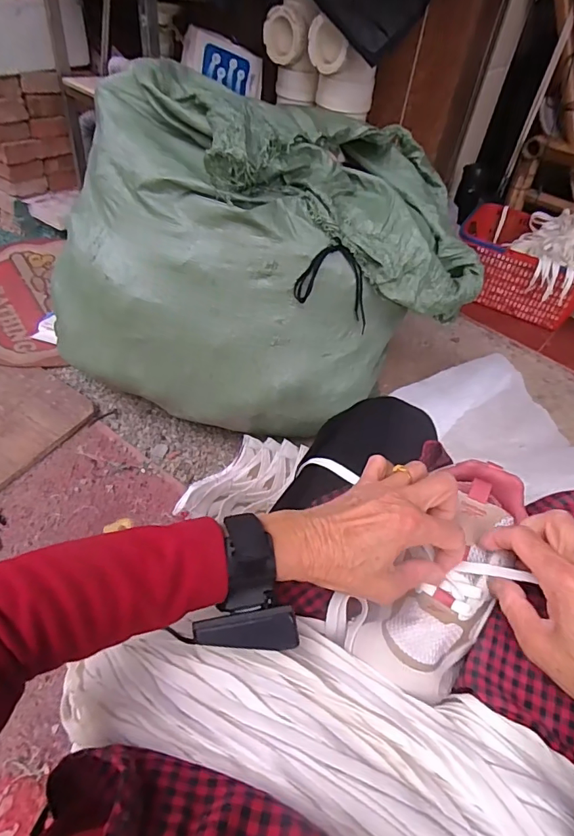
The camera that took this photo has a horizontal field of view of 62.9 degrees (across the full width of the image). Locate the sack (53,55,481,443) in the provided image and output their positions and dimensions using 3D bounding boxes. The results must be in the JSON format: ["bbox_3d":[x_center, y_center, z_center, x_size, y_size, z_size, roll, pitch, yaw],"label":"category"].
[{"bbox_3d":[-0.038,-0.292,0.876,0.712,0.418,0.442,14,48,5],"label":"sack"}]

